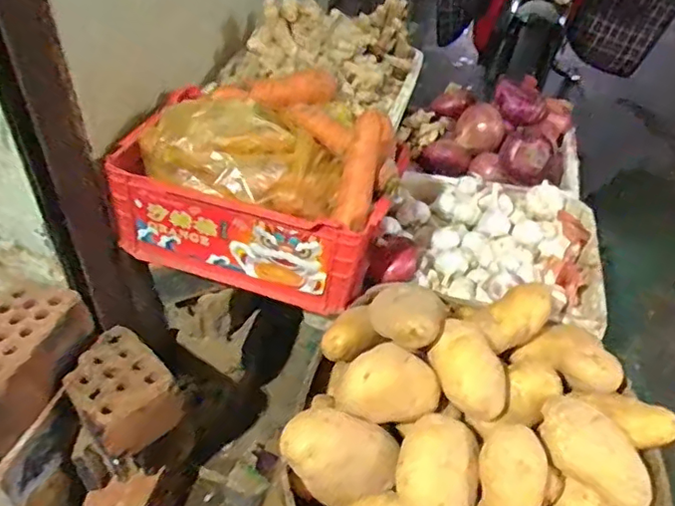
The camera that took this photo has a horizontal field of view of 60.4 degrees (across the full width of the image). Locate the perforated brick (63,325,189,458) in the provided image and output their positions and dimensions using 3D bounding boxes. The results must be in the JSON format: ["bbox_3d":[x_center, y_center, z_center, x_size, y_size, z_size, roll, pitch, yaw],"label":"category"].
[{"bbox_3d":[-0.277,0.178,0.744,0.108,0.075,0.133,-29,47,-32],"label":"perforated brick"}]

